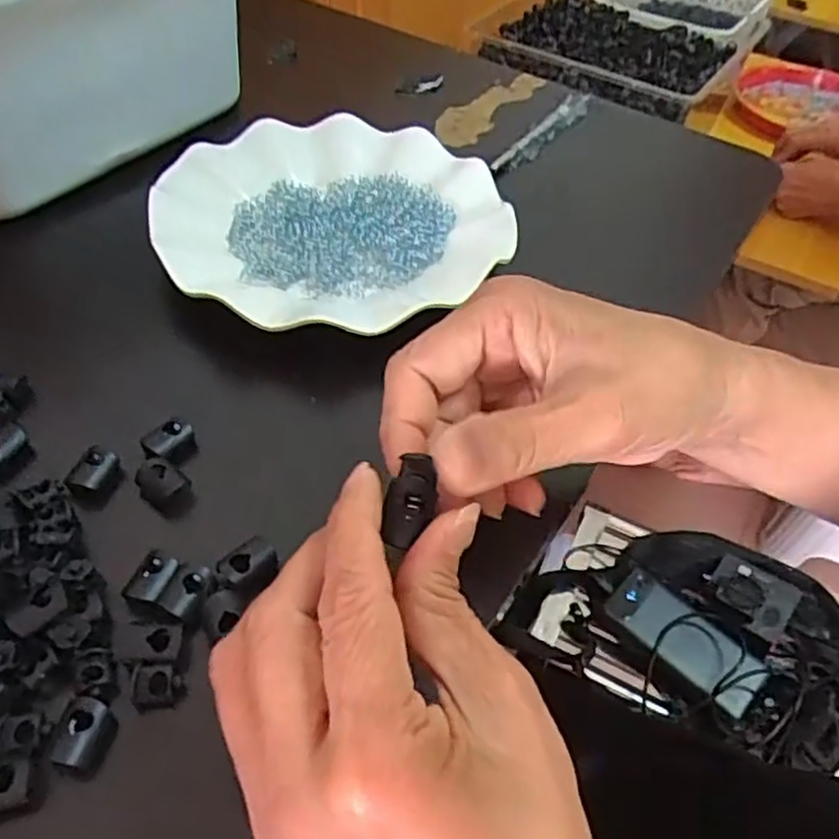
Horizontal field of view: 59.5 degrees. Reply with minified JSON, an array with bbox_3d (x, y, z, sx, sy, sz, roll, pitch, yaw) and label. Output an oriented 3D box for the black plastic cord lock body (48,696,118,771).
[{"bbox_3d":[-0.105,0.100,0.230,0.014,0.013,0.019,11,49,5],"label":"black plastic cord lock body"}]

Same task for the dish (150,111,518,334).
[{"bbox_3d":[-0.045,-0.108,0.401,0.181,0.024,0.178,3,49,-3],"label":"dish"}]

